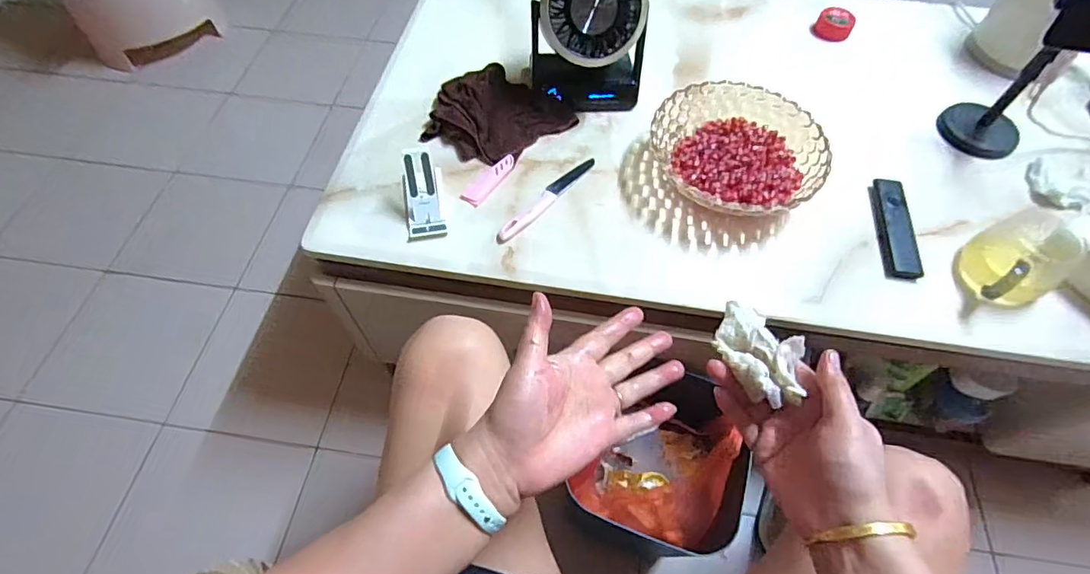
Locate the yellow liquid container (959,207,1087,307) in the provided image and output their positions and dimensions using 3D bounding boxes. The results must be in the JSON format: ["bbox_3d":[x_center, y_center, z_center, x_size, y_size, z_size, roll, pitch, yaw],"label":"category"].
[{"bbox_3d":[0.579,-0.035,0.634,0.132,0.069,0.097,-27,63,-16],"label":"yellow liquid container"}]

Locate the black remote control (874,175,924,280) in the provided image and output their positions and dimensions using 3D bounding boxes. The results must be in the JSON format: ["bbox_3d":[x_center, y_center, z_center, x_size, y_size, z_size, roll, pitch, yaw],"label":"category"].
[{"bbox_3d":[0.471,-0.081,0.694,0.042,0.020,0.154,6,59,3],"label":"black remote control"}]

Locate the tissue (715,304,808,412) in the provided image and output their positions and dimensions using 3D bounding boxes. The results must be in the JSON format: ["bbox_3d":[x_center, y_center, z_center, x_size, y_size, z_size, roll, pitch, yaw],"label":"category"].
[{"bbox_3d":[0.169,0.050,0.405,0.063,0.021,0.075,15,60,9],"label":"tissue"}]

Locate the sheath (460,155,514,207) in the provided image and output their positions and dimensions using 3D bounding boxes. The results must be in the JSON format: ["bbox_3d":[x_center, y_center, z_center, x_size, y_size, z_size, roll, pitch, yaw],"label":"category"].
[{"bbox_3d":[-0.079,-0.153,0.728,0.032,0.005,0.101,28,63,16],"label":"sheath"}]

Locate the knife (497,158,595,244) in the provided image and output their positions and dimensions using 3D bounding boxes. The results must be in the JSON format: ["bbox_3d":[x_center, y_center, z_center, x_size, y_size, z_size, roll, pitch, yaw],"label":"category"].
[{"bbox_3d":[0.004,-0.124,0.711,0.024,0.012,0.194,34,65,19],"label":"knife"}]

